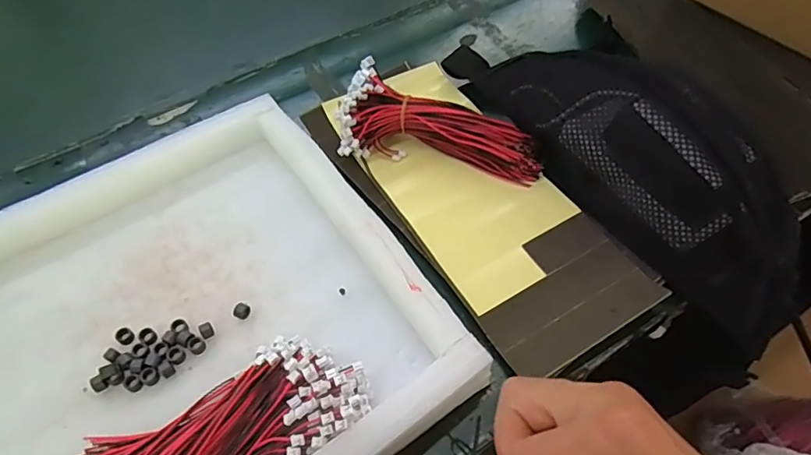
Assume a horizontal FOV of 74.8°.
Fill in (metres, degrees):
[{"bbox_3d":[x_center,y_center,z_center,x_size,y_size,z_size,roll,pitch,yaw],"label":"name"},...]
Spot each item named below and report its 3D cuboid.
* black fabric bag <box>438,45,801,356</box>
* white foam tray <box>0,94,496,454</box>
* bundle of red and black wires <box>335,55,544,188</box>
[{"bbox_3d":[0.170,-0.065,0.410,0.084,0.089,0.319,-30,63,-18],"label":"black fabric bag"},{"bbox_3d":[-0.172,0.074,0.328,0.351,0.035,0.287,-30,63,-18],"label":"white foam tray"},{"bbox_3d":[0.031,-0.081,0.441,0.168,0.044,0.076,15,59,8],"label":"bundle of red and black wires"}]

